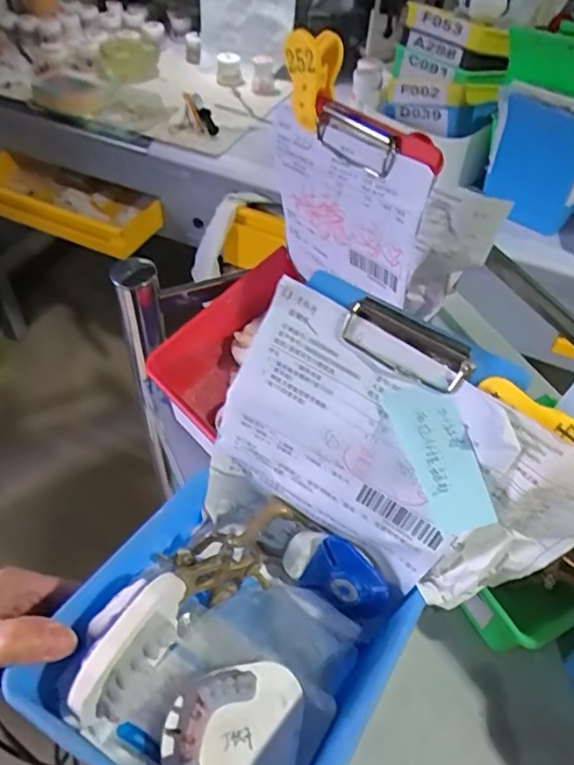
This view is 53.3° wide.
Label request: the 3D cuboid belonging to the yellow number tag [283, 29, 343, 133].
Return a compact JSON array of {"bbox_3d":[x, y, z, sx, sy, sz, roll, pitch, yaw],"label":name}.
[{"bbox_3d":[0.018,-0.208,0.395,0.037,0.059,0.028,-24,30,-24],"label":"yellow number tag"}]

